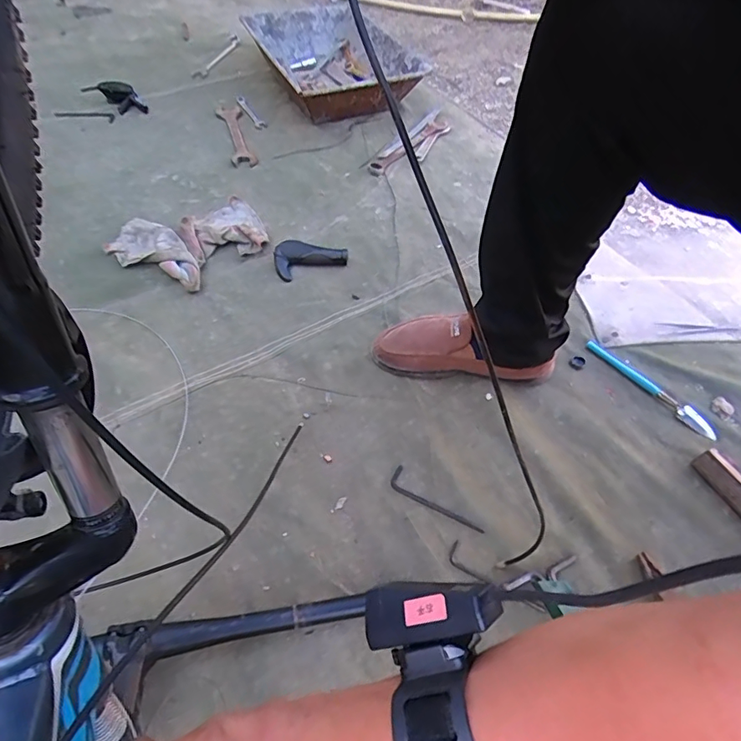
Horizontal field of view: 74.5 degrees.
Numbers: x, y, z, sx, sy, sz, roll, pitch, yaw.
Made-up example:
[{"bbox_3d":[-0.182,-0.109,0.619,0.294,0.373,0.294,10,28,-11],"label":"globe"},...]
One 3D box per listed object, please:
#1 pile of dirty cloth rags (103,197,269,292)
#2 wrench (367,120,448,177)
[{"bbox_3d":[-0.311,-0.227,0.859,0.250,0.040,0.212,-35,61,-24],"label":"pile of dirty cloth rags"},{"bbox_3d":[0.086,-0.497,1.068,0.037,0.015,0.277,31,59,21],"label":"wrench"}]

